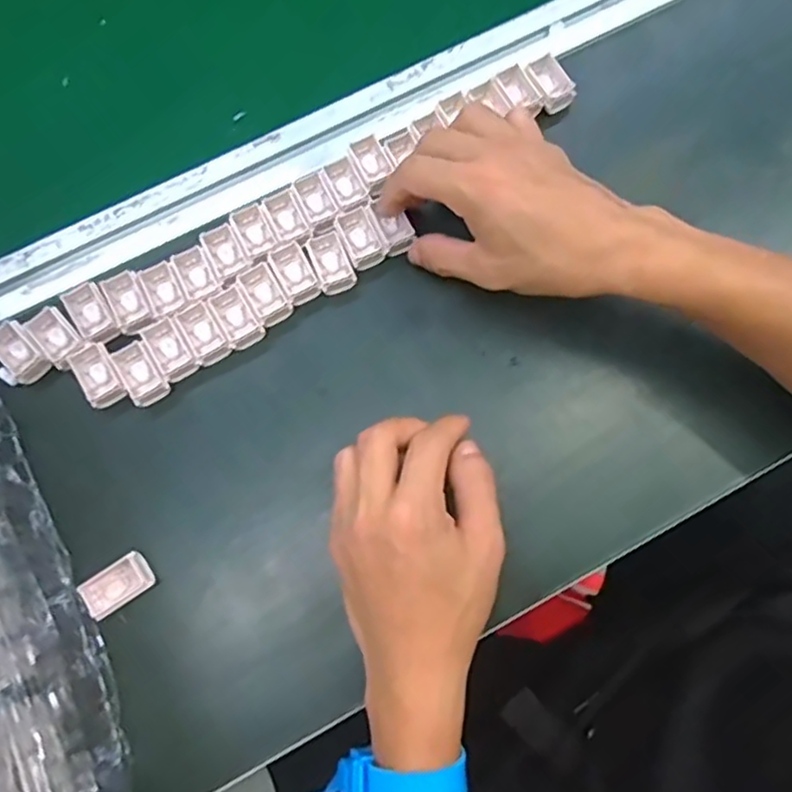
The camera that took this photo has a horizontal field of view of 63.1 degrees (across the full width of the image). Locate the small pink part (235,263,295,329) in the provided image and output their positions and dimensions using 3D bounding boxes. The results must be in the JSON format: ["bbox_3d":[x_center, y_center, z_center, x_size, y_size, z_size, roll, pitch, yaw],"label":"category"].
[{"bbox_3d":[-0.079,-0.061,0.391,0.021,0.008,0.037,-32,80,-7],"label":"small pink part"}]

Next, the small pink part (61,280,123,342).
[{"bbox_3d":[-0.182,-0.050,0.384,0.022,0.009,0.033,-27,80,-7],"label":"small pink part"}]

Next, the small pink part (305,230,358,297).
[{"bbox_3d":[-0.040,-0.082,0.396,0.022,0.007,0.038,-22,79,-6],"label":"small pink part"}]

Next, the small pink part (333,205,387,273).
[{"bbox_3d":[-0.023,-0.099,0.400,0.022,0.008,0.037,-26,79,-6],"label":"small pink part"}]

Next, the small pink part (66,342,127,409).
[{"bbox_3d":[-0.176,-0.012,0.380,0.021,0.007,0.038,-30,80,-7],"label":"small pink part"}]

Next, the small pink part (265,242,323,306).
[{"bbox_3d":[-0.062,-0.075,0.393,0.022,0.008,0.037,-29,80,-7],"label":"small pink part"}]

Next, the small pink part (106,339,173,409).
[{"bbox_3d":[-0.151,-0.014,0.378,0.023,0.009,0.038,-33,80,-8],"label":"small pink part"}]

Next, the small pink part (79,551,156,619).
[{"bbox_3d":[-0.152,0.103,0.351,0.034,0.009,0.022,-37,81,-8],"label":"small pink part"}]

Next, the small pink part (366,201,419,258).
[{"bbox_3d":[-0.002,-0.105,0.400,0.022,0.012,0.032,-27,80,-7],"label":"small pink part"}]

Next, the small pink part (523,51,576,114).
[{"bbox_3d":[0.101,-0.205,0.425,0.024,0.015,0.035,-29,80,-7],"label":"small pink part"}]

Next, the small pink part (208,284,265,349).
[{"bbox_3d":[-0.096,-0.047,0.387,0.022,0.010,0.037,-33,80,-7],"label":"small pink part"}]

